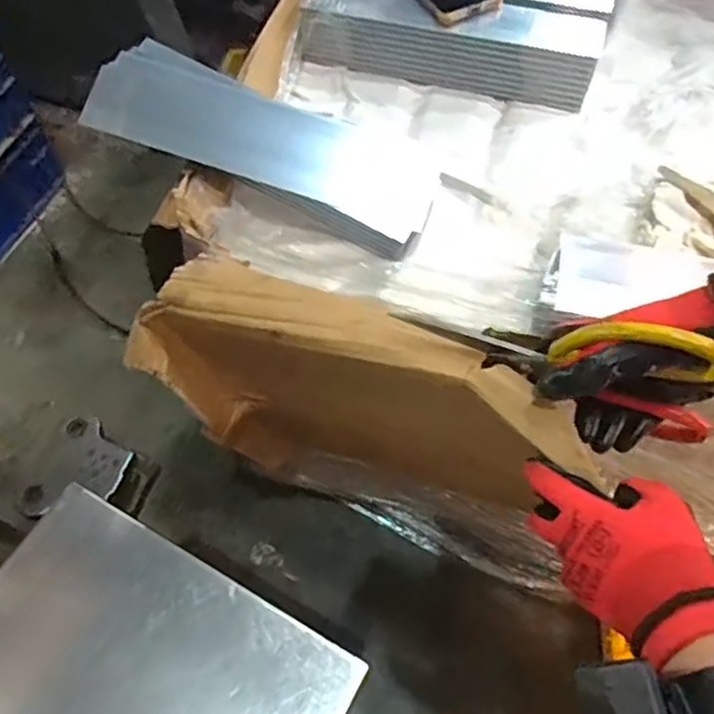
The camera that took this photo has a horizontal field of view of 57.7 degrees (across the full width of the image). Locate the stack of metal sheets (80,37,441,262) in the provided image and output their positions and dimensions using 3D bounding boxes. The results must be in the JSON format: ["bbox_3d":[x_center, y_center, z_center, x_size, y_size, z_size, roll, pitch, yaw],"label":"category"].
[{"bbox_3d":[-0.083,-0.200,0.611,0.317,0.027,0.111,23,68,-4],"label":"stack of metal sheets"}]

